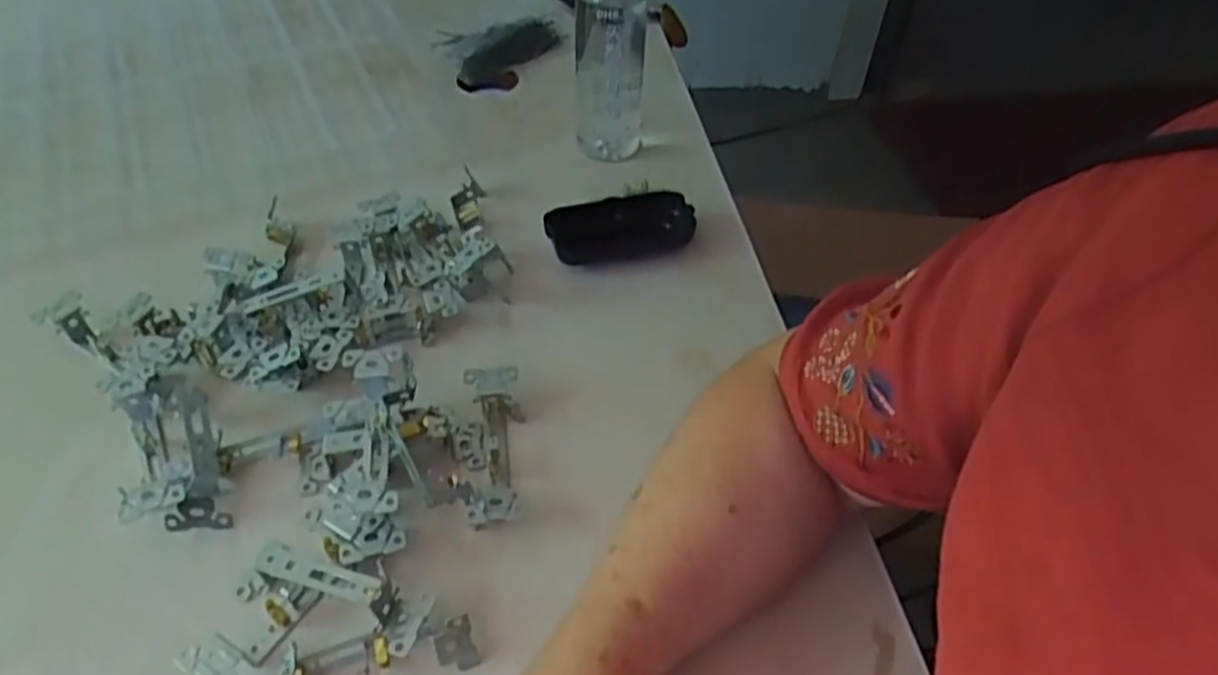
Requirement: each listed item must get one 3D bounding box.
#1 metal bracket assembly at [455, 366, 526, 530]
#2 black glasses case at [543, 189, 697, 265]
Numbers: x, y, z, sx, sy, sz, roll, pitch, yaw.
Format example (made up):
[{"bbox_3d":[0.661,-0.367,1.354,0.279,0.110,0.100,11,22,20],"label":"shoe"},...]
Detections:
[{"bbox_3d":[-0.069,0.063,0.442,0.037,0.024,0.100,0,48,-3],"label":"metal bracket assembly"},{"bbox_3d":[0.008,-0.082,0.576,0.113,0.028,0.051,-15,50,-17],"label":"black glasses case"}]

